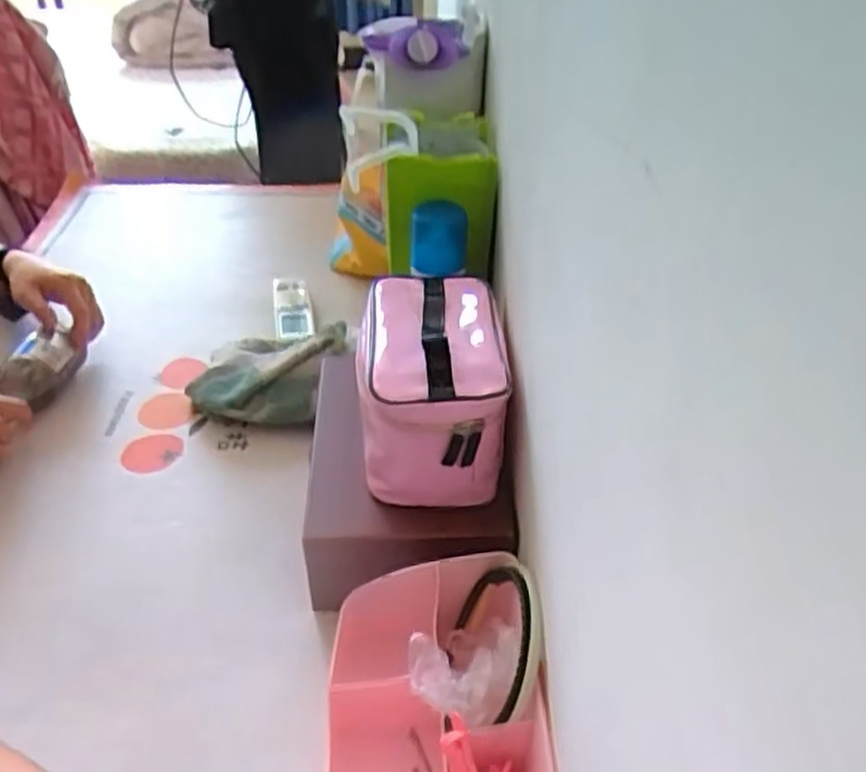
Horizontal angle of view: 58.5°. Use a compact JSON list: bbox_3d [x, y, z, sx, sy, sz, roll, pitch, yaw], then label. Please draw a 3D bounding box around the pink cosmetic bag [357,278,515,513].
[{"bbox_3d":[-0.001,-0.007,0.687,0.119,0.135,0.191,-1,39,-2],"label":"pink cosmetic bag"}]

